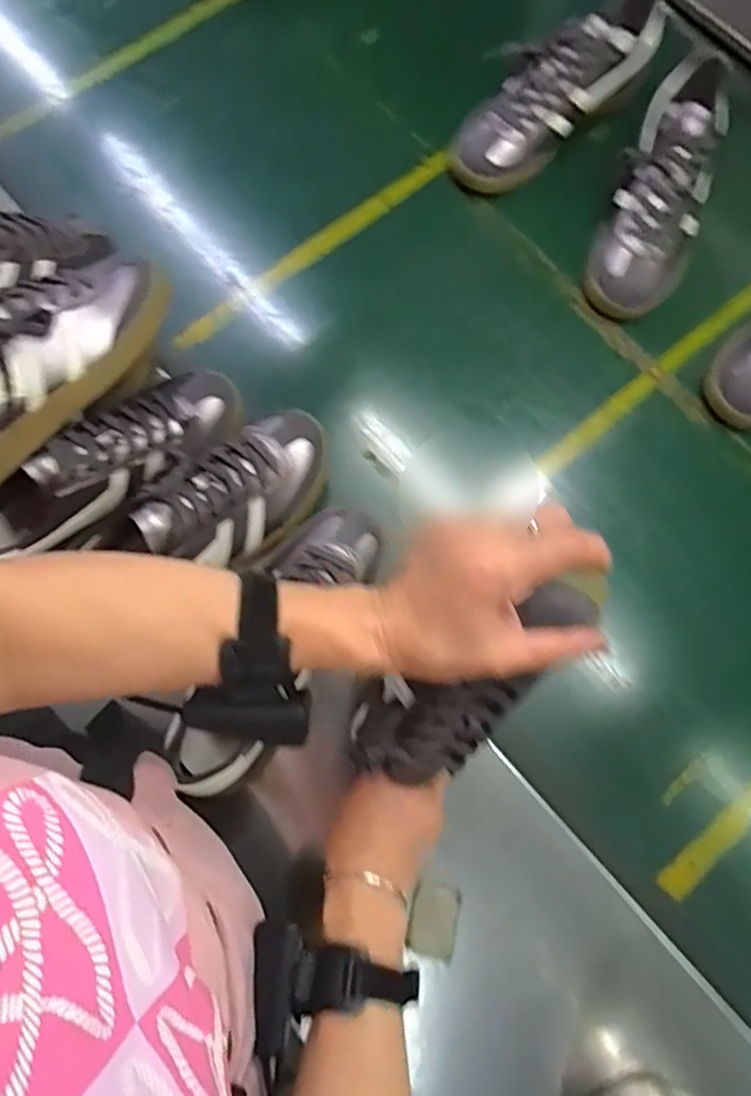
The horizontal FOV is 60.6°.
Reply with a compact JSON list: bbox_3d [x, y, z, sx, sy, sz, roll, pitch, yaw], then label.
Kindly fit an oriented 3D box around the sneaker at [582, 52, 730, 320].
[{"bbox_3d":[0.305,-0.385,0.693,0.095,0.097,0.280,19,92,2],"label":"sneaker"}]

